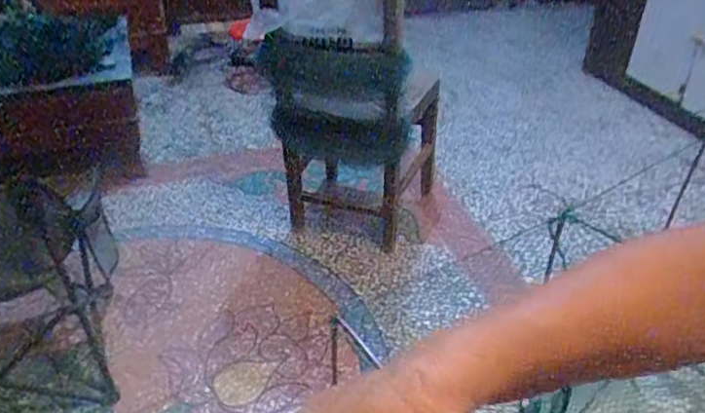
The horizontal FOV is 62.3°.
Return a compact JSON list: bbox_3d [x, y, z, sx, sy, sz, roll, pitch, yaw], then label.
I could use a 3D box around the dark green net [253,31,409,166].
[{"bbox_3d":[-0.056,-0.306,1.812,0.449,0.488,0.330,1,35,0],"label":"dark green net"}]

